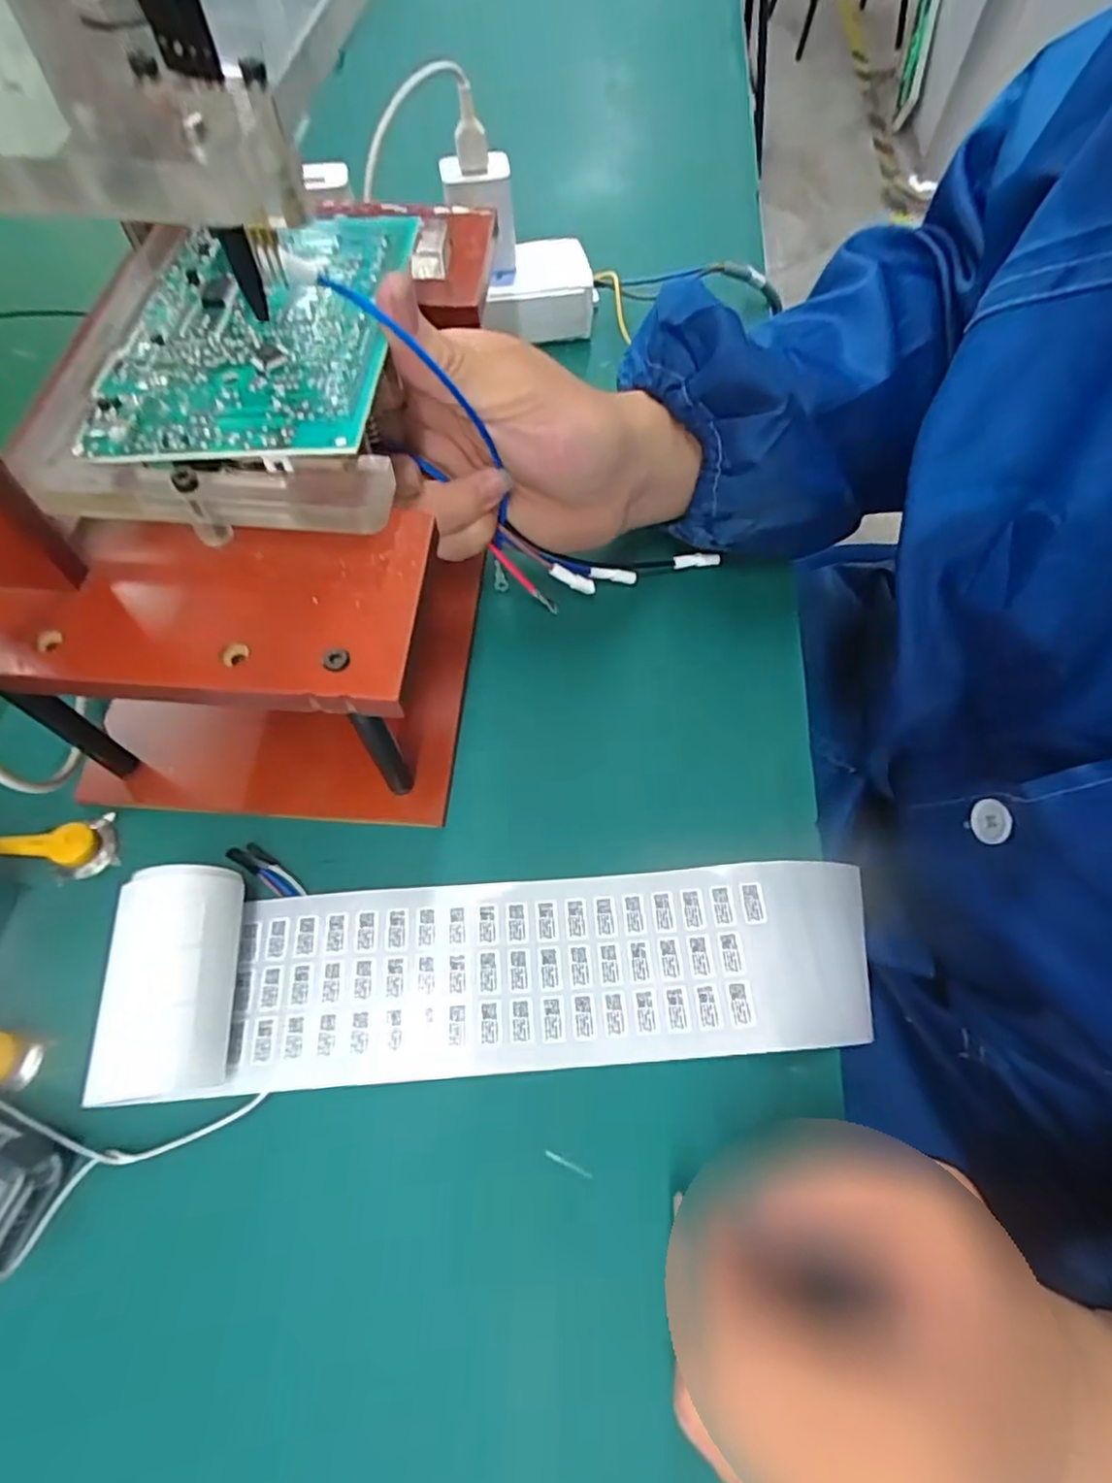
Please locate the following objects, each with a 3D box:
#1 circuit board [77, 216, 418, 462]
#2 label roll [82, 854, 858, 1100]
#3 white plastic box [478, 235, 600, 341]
[{"bbox_3d":[-0.098,-0.136,0.217,0.087,0.009,0.121,2,63,-1],"label":"circuit board"},{"bbox_3d":[-0.012,0.076,0.228,0.254,0.031,0.065,-4,64,-1],"label":"label roll"},{"bbox_3d":[-0.009,-0.266,0.393,0.065,0.032,0.047,-3,64,-1],"label":"white plastic box"}]

